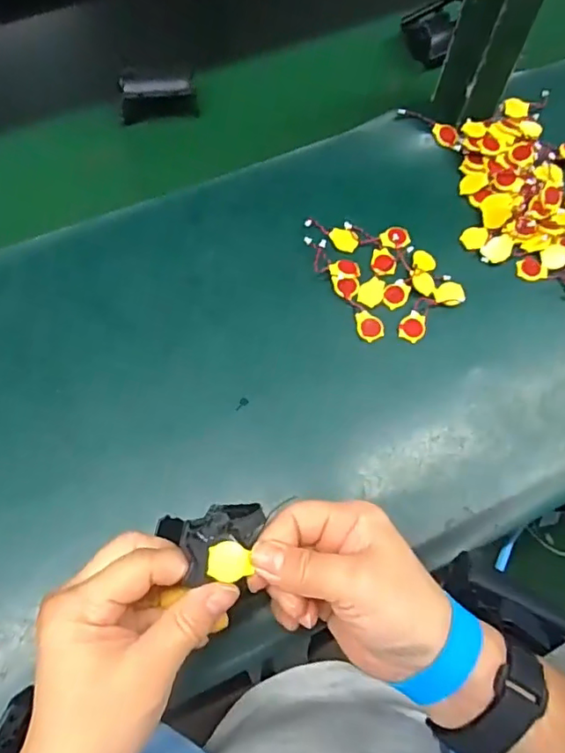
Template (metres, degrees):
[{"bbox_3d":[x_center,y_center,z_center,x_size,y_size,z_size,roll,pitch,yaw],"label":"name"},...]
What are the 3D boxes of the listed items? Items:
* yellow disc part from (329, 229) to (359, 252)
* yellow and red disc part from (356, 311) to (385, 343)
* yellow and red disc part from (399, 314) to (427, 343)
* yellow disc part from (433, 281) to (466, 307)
[{"bbox_3d":[0.051,-0.113,0.453,0.024,0.004,0.021,6,68,1],"label":"yellow disc part"},{"bbox_3d":[0.067,-0.040,0.427,0.020,0.004,0.025,-26,71,-12],"label":"yellow and red disc part"},{"bbox_3d":[0.102,-0.038,0.428,0.020,0.005,0.022,15,68,4],"label":"yellow and red disc part"},{"bbox_3d":[0.134,-0.065,0.440,0.025,0.006,0.021,-37,73,-15],"label":"yellow disc part"}]

